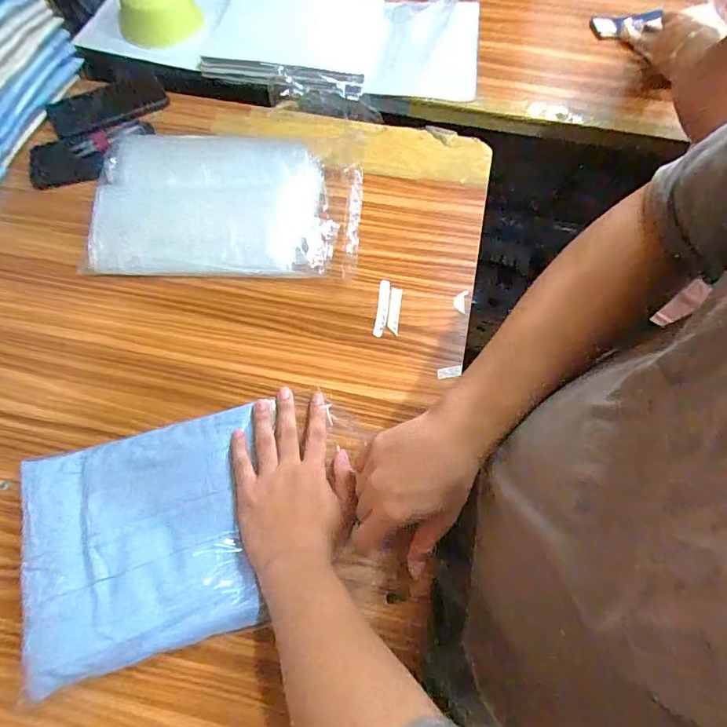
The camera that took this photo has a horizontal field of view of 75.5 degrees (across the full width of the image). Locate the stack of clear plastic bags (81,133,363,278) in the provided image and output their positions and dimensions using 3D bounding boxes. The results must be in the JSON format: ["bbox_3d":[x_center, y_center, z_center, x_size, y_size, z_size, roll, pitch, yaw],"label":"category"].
[{"bbox_3d":[-0.174,-0.202,0.598,0.340,0.063,0.186,0,66,0],"label":"stack of clear plastic bags"}]

